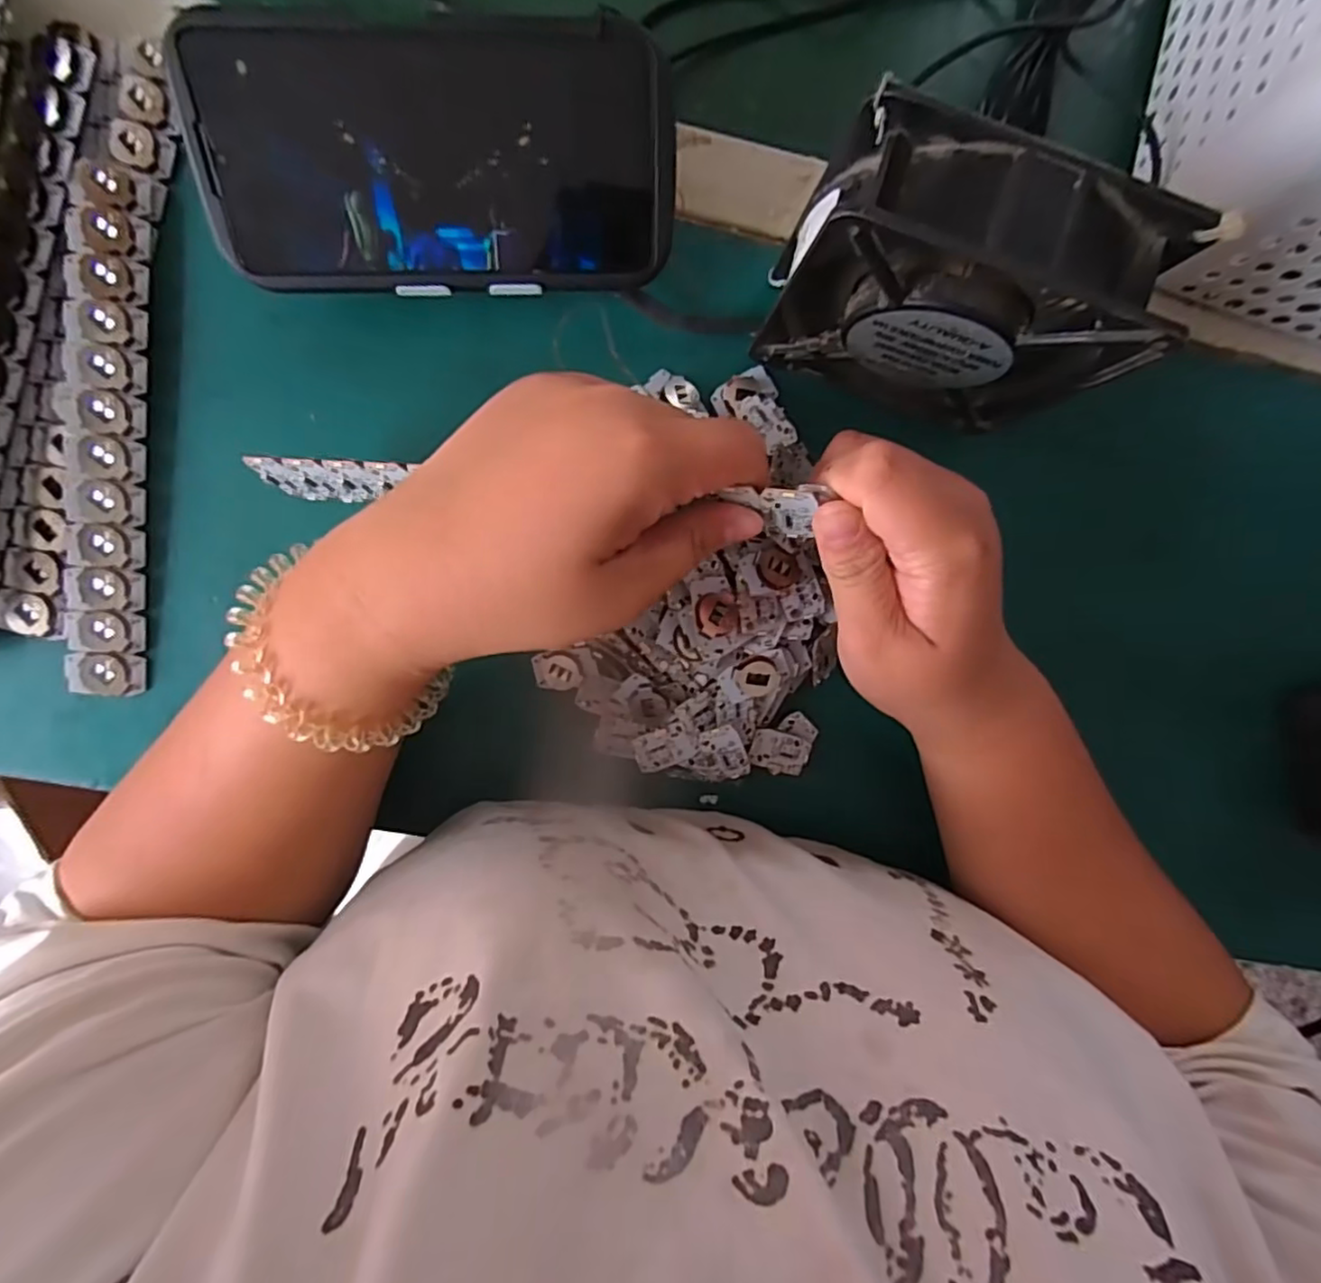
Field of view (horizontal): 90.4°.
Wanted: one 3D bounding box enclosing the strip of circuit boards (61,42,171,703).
[{"bbox_3d":[-0.231,-0.112,0.274,0.029,0.012,0.267,4,91,-6],"label":"strip of circuit boards"}]

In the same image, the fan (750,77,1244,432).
[{"bbox_3d":[0.107,-0.128,0.251,0.122,0.121,0.044,14,90,-6],"label":"fan"}]

